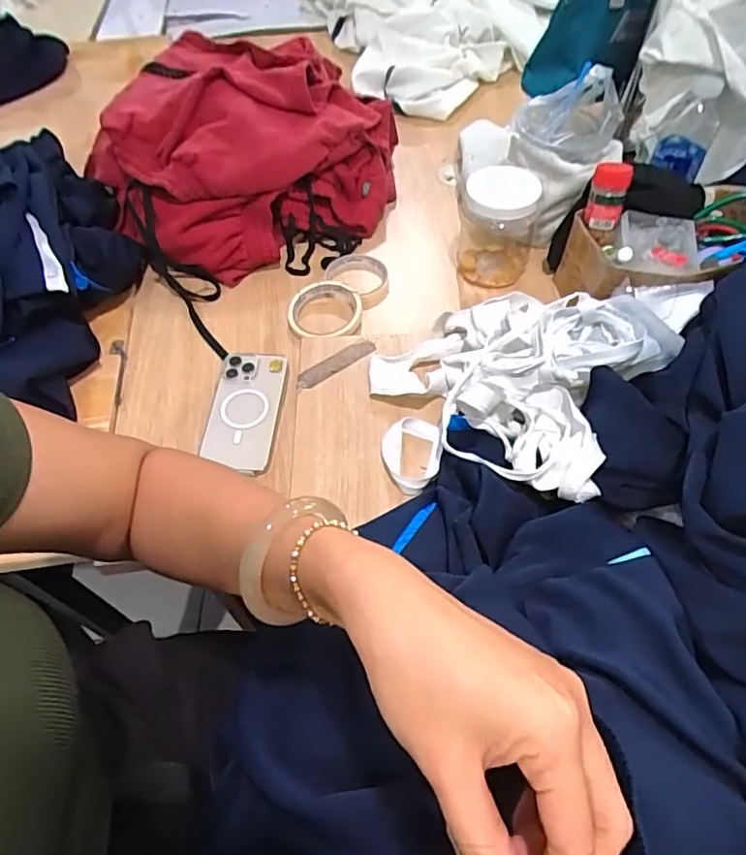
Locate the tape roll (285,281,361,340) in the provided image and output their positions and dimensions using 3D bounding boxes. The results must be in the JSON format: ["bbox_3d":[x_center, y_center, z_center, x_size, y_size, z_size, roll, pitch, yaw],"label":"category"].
[{"bbox_3d":[-0.061,-0.146,0.727,0.095,0.026,0.107,-12,56,-7],"label":"tape roll"}]

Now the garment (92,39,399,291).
[{"bbox_3d":[-0.191,-0.403,0.822,0.381,0.177,0.362,-1,56,1],"label":"garment"}]

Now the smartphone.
[{"bbox_3d":[-0.147,-0.021,0.648,0.079,0.016,0.152,4,56,5],"label":"smartphone"}]

